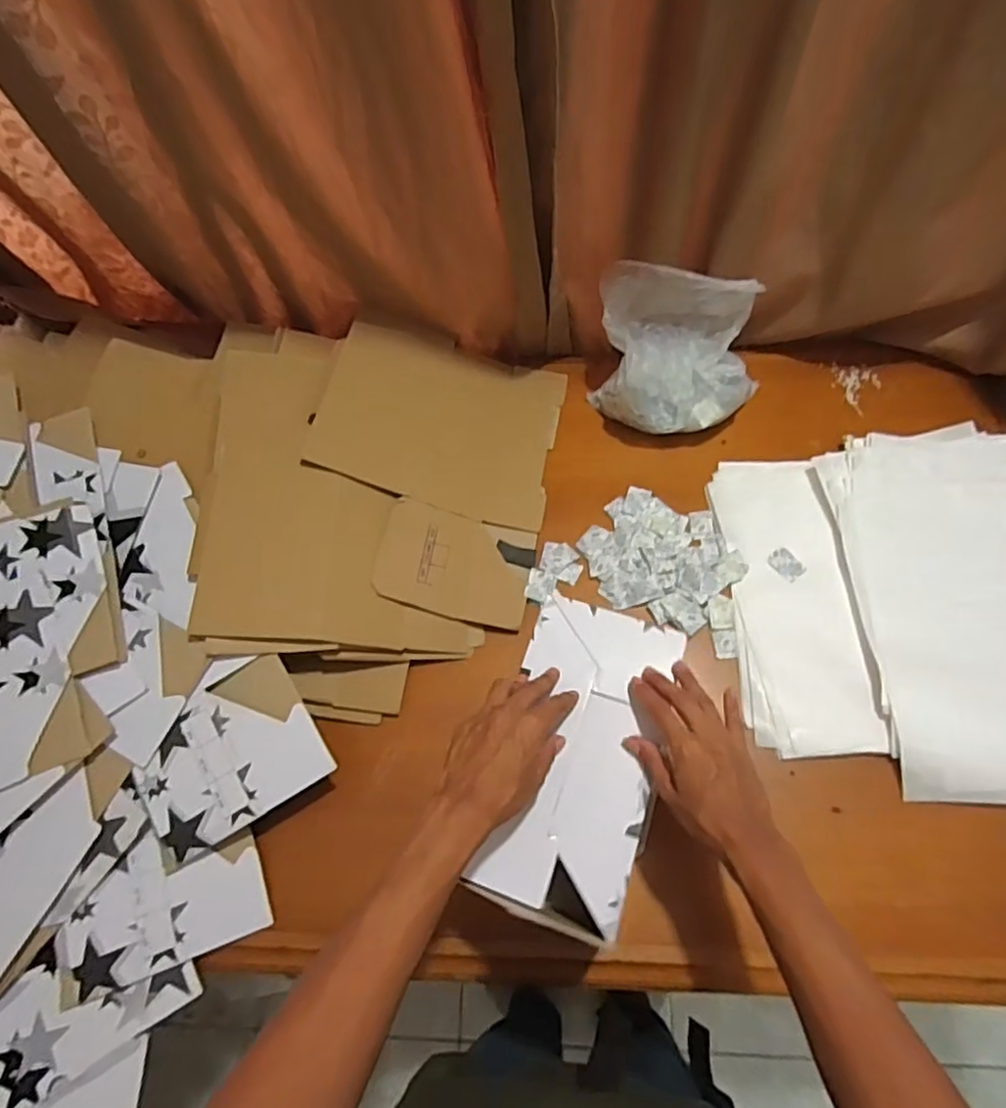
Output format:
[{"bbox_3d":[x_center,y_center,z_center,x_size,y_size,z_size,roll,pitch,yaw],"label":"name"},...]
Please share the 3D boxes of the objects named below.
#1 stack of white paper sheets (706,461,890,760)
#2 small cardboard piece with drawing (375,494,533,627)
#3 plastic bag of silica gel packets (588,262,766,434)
[{"bbox_3d":[0.336,0.046,0.743,0.135,0.034,0.362,-1,61,1],"label":"stack of white paper sheets"},{"bbox_3d":[-0.056,0.010,0.774,0.183,0.013,0.130,15,67,-10],"label":"small cardboard piece with drawing"},{"bbox_3d":[0.223,-0.255,0.807,0.213,0.164,0.143,10,62,8],"label":"plastic bag of silica gel packets"}]

